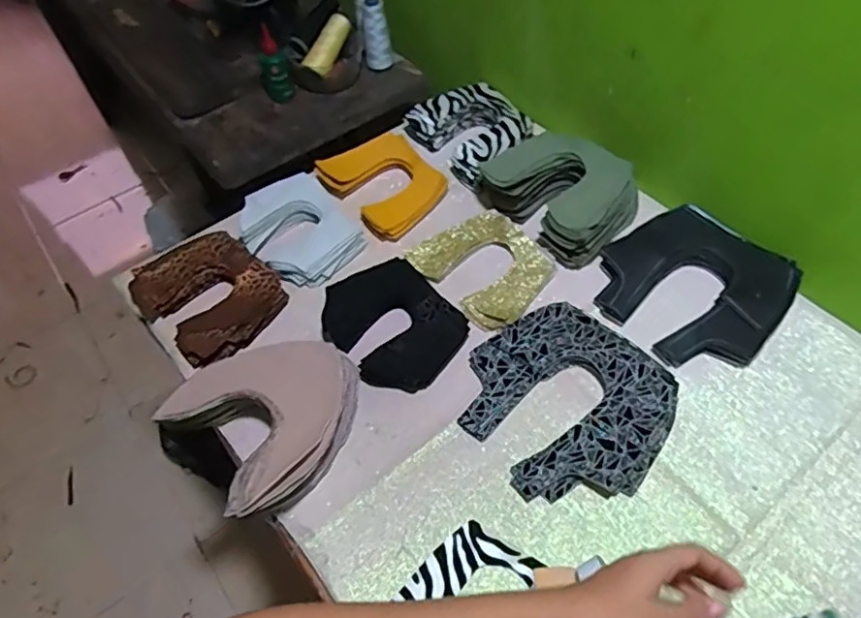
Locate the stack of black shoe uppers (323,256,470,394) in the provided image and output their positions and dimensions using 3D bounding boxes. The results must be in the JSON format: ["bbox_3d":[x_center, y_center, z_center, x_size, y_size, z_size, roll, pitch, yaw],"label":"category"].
[{"bbox_3d":[-0.042,0.017,0.680,0.132,0.028,0.156,-29,56,-17],"label":"stack of black shoe uppers"}]

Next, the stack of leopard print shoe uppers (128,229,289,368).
[{"bbox_3d":[-0.262,-0.019,0.718,0.167,0.037,0.139,36,63,27],"label":"stack of leopard print shoe uppers"}]

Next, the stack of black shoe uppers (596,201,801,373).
[{"bbox_3d":[0.293,-0.027,0.684,0.183,0.034,0.193,-39,59,-23],"label":"stack of black shoe uppers"}]

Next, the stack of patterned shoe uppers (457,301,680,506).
[{"bbox_3d":[0.134,0.093,0.611,0.187,0.032,0.196,-38,59,-22],"label":"stack of patterned shoe uppers"}]

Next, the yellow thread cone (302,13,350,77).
[{"bbox_3d":[-0.163,-0.425,0.967,0.031,0.035,0.117,19,72,18],"label":"yellow thread cone"}]

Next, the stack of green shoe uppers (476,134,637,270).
[{"bbox_3d":[0.159,-0.150,0.759,0.132,0.065,0.180,-37,59,-22],"label":"stack of green shoe uppers"}]

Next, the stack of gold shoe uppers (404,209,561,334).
[{"bbox_3d":[0.070,-0.052,0.730,0.135,0.020,0.153,-34,58,-20],"label":"stack of gold shoe uppers"}]

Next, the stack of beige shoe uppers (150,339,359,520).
[{"bbox_3d":[-0.164,0.105,0.602,0.159,0.061,0.182,25,58,22],"label":"stack of beige shoe uppers"}]

